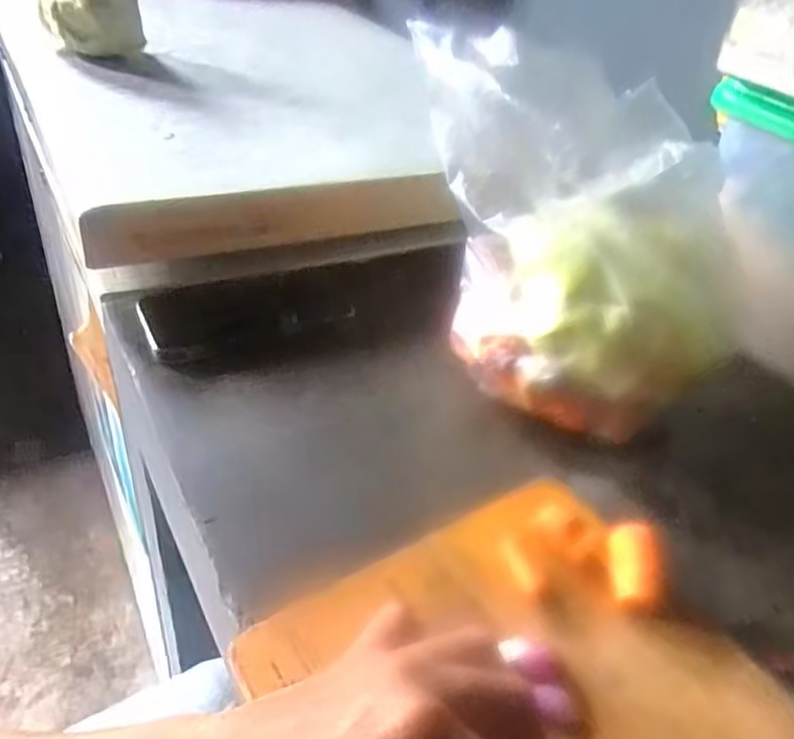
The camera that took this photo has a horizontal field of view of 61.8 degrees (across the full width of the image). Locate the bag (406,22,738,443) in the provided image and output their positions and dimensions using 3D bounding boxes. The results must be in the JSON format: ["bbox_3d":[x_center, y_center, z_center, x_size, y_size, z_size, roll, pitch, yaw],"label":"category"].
[{"bbox_3d":[0.105,-0.083,0.422,0.118,0.199,0.196,-14,43,-25],"label":"bag"}]

